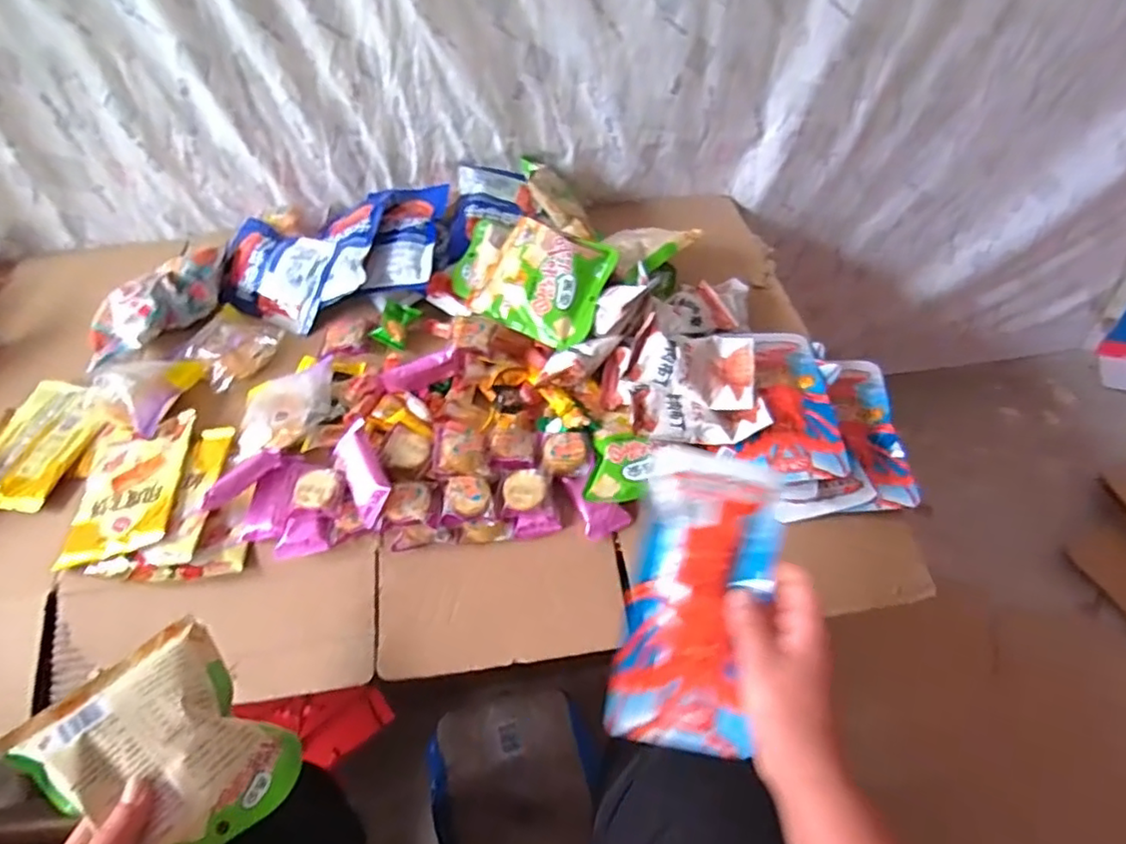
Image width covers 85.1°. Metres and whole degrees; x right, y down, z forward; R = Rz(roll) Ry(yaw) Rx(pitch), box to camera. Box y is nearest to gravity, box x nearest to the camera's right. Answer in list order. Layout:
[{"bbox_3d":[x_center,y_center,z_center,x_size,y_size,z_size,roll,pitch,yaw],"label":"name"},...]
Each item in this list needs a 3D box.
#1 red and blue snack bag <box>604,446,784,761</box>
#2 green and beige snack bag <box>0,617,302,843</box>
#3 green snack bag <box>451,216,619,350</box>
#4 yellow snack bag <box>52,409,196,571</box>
[{"bbox_3d":[0.096,0.123,0.435,0.094,0.014,0.201,12,78,15],"label":"red and blue snack bag"},{"bbox_3d":[-0.270,0.227,0.417,0.122,0.038,0.148,-39,87,-33],"label":"green and beige snack bag"},{"bbox_3d":[-0.044,-0.170,0.714,0.208,0.047,0.129,26,85,21],"label":"green snack bag"},{"bbox_3d":[-0.422,0.062,0.599,0.101,0.013,0.154,-9,51,-5],"label":"yellow snack bag"}]

